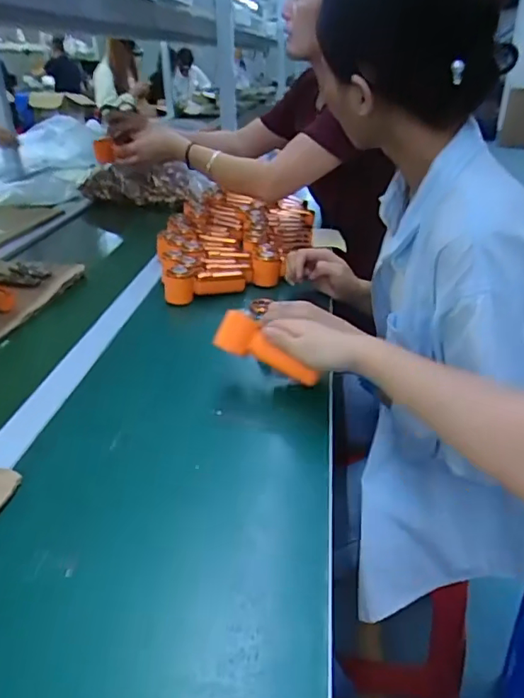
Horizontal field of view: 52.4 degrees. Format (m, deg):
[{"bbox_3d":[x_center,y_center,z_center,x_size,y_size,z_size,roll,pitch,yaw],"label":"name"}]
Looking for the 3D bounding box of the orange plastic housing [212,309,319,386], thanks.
[{"bbox_3d":[0.006,0.004,0.600,0.124,0.040,0.025,31,35,9],"label":"orange plastic housing"}]

